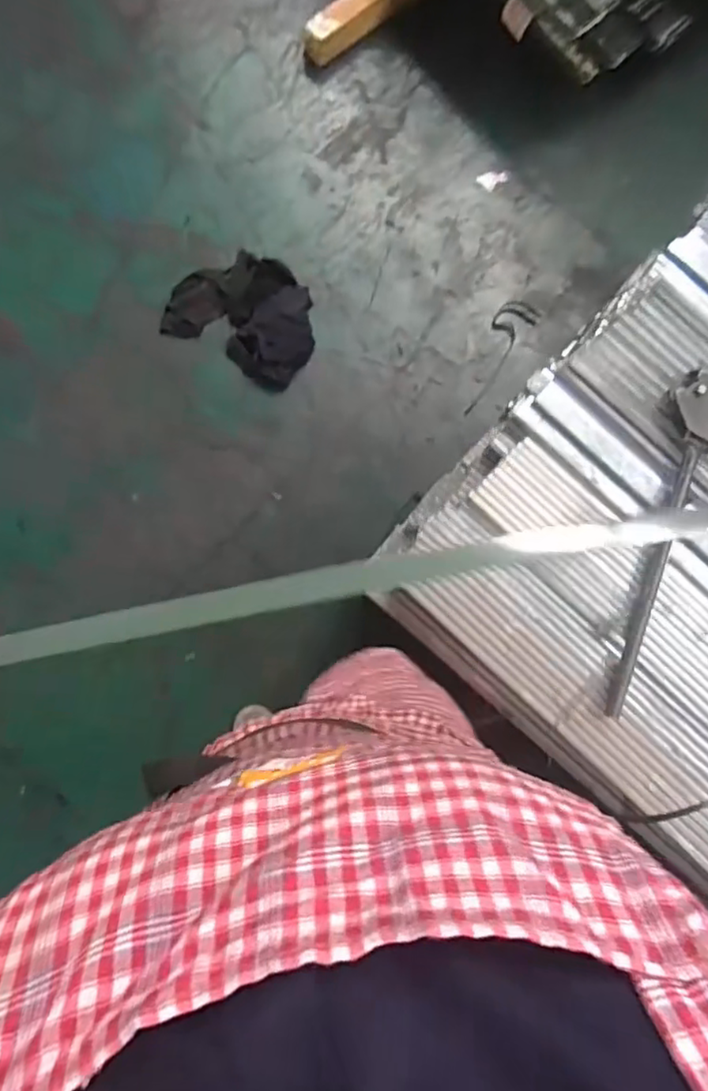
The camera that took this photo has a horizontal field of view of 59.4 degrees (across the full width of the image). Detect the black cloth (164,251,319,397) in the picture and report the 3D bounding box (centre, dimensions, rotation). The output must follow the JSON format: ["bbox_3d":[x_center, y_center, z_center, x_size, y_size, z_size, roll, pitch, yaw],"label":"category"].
[{"bbox_3d":[-0.231,-0.515,1.350,0.313,0.075,0.252,29,85,-3],"label":"black cloth"}]

